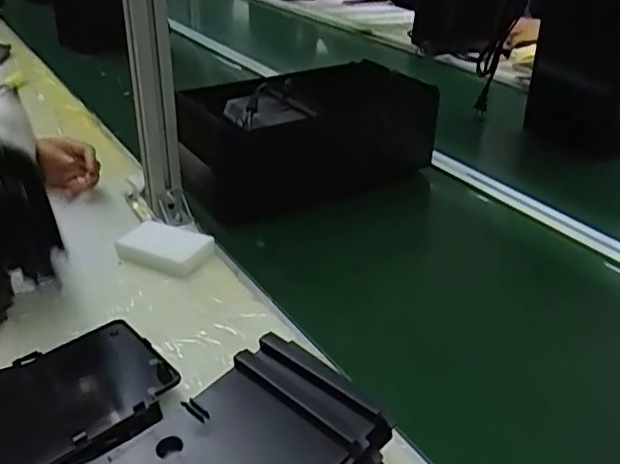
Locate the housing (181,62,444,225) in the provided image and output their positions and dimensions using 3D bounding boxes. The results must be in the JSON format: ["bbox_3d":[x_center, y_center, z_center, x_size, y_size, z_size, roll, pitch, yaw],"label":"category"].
[{"bbox_3d":[-0.015,-0.145,0.950,0.368,0.153,0.155,-13,33,-18],"label":"housing"}]

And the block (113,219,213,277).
[{"bbox_3d":[-0.173,0.018,0.753,0.102,0.022,0.063,15,35,25],"label":"block"}]

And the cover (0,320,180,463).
[{"bbox_3d":[-0.224,0.149,0.541,0.201,0.025,0.160,-18,35,-25],"label":"cover"}]

